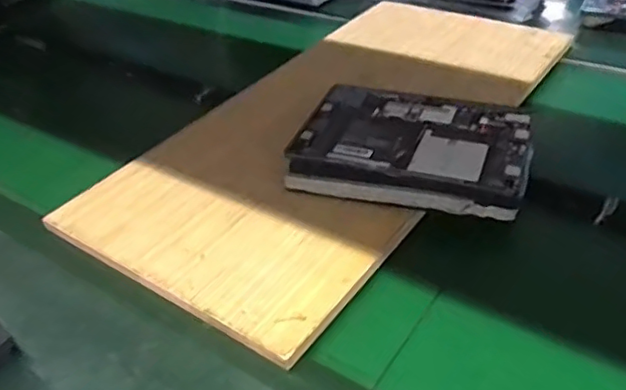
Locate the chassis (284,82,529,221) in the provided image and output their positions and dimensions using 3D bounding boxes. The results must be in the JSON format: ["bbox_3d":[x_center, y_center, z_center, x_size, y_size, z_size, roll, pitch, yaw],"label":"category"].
[{"bbox_3d":[0.112,-0.060,0.692,0.258,0.040,0.202,7,41,16],"label":"chassis"}]

